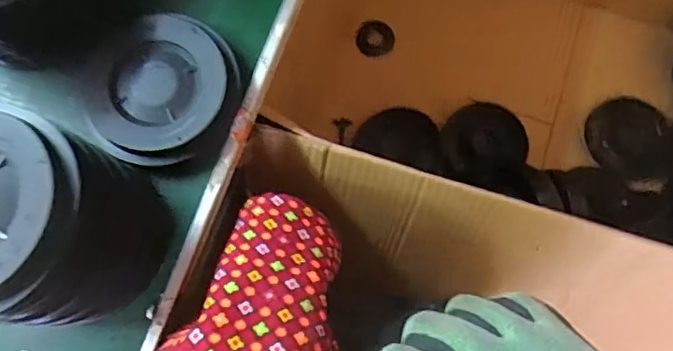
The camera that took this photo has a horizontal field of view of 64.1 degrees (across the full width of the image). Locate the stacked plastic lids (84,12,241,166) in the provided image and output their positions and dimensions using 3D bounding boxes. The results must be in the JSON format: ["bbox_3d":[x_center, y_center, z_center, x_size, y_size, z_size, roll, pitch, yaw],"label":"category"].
[{"bbox_3d":[-0.133,-0.063,0.418,0.100,0.031,0.114,26,78,6],"label":"stacked plastic lids"}]

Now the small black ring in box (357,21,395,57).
[{"bbox_3d":[0.063,-0.218,0.857,0.060,0.004,0.055,0,104,0],"label":"small black ring in box"}]

